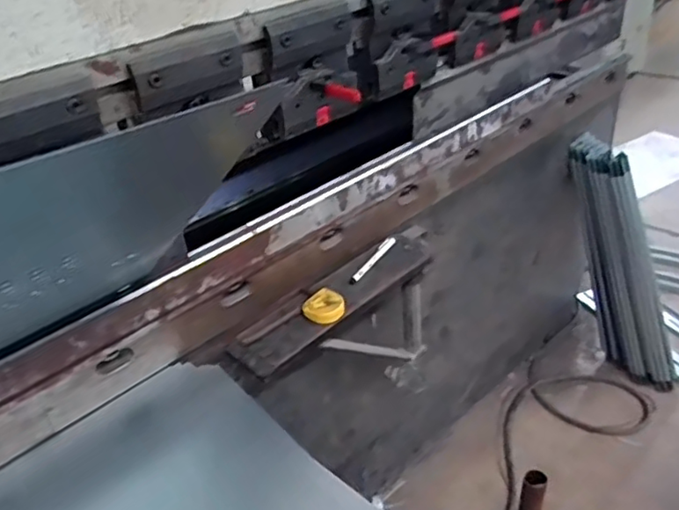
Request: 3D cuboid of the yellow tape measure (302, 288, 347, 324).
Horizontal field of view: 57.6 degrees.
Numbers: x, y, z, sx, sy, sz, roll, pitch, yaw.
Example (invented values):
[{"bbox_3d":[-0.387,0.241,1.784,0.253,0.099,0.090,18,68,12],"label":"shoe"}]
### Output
[{"bbox_3d":[-0.026,0.084,0.989,0.065,0.023,0.064,23,42,38],"label":"yellow tape measure"}]

